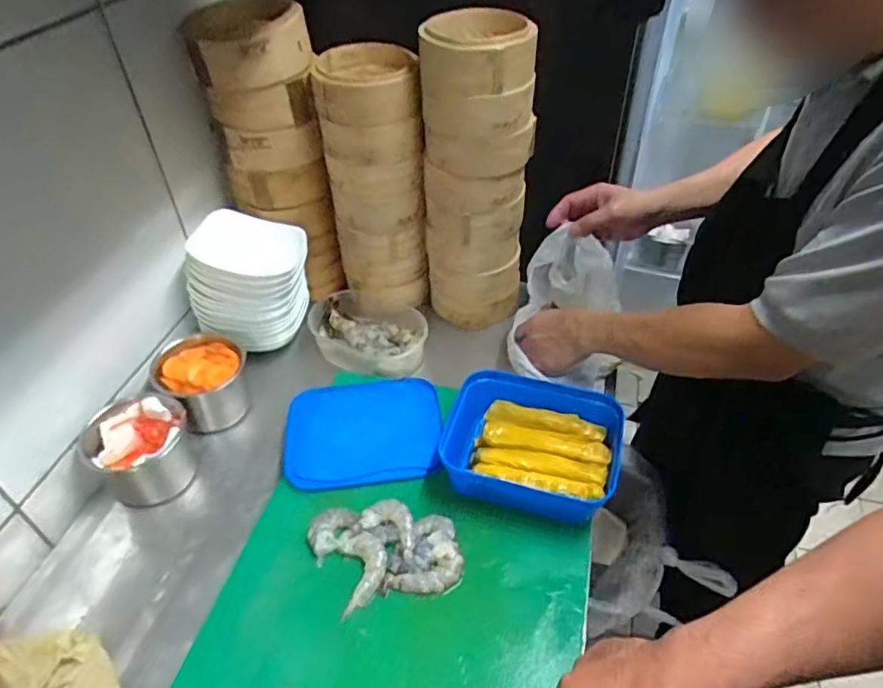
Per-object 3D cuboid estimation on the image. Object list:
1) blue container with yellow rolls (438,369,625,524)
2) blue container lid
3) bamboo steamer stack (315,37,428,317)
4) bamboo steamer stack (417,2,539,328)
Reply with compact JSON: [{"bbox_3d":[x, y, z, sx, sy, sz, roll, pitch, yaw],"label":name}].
[{"bbox_3d":[0.107,0.124,0.742,0.214,0.062,0.172,12,45,14],"label":"blue container with yellow rolls"},{"bbox_3d":[-0.104,0.111,0.808,0.203,0.017,0.181,-6,43,-4],"label":"blue container lid"},{"bbox_3d":[-0.101,-0.251,0.927,0.137,0.351,0.157,-7,43,-5],"label":"bamboo steamer stack"},{"bbox_3d":[0.050,-0.223,0.877,0.148,0.441,0.155,0,43,2],"label":"bamboo steamer stack"}]

